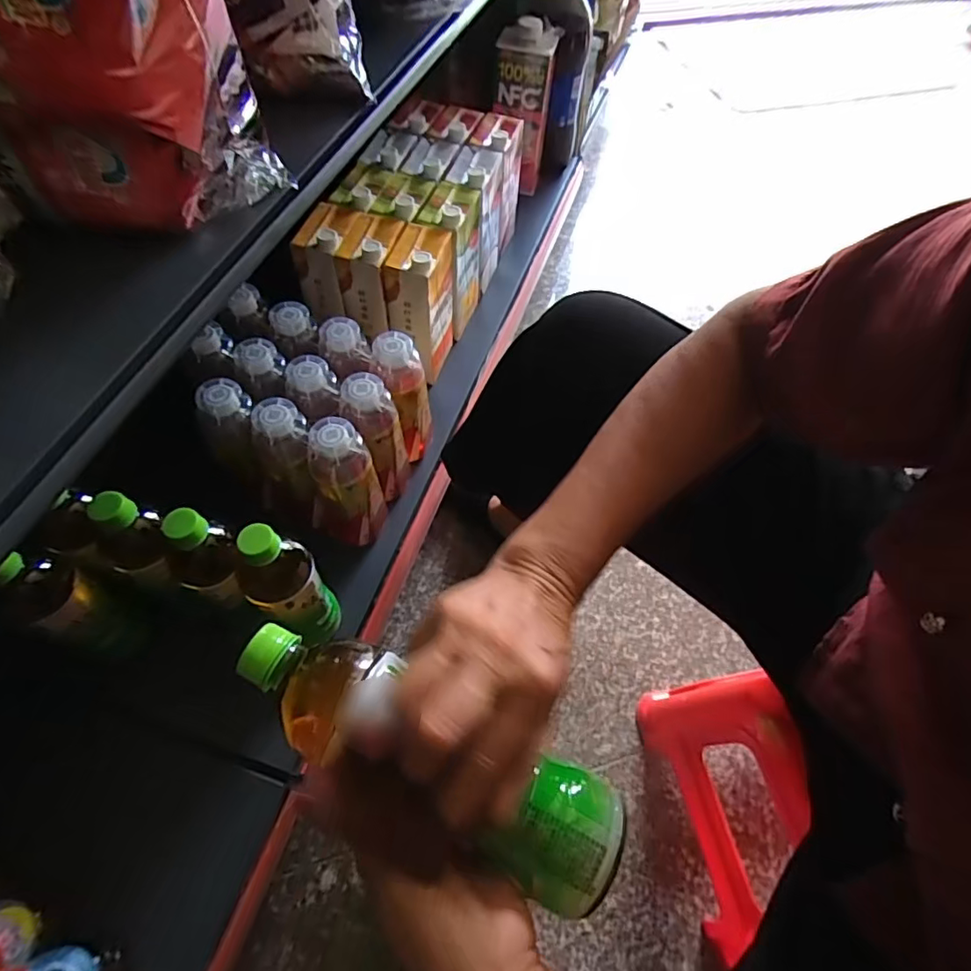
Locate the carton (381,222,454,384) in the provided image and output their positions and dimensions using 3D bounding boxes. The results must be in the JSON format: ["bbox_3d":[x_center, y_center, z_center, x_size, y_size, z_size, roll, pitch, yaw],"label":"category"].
[{"bbox_3d":[-0.086,-0.248,0.756,0.070,0.187,0.099,17,60,6],"label":"carton"}]

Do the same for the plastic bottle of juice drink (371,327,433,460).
[{"bbox_3d":[-0.099,-0.104,0.688,0.064,0.173,0.066,-7,60,-8],"label":"plastic bottle of juice drink"}]

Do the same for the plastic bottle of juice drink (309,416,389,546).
[{"bbox_3d":[-0.154,0.005,0.624,0.070,0.179,0.064,2,59,-3],"label":"plastic bottle of juice drink"}]

